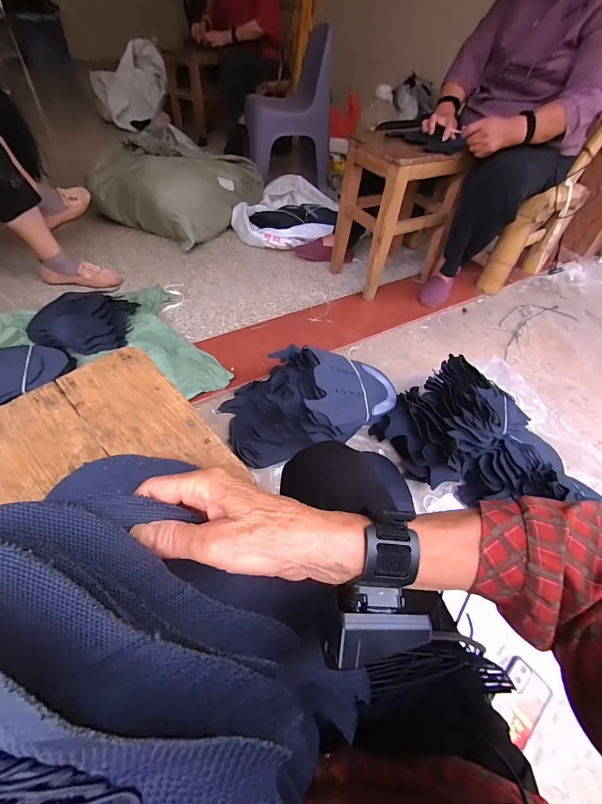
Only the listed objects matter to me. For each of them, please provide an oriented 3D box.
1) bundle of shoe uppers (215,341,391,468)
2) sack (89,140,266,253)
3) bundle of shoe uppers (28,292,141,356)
[{"bbox_3d":[0.036,-0.009,0.835,0.396,0.136,0.217,-7,51,-11],"label":"bundle of shoe uppers"},{"bbox_3d":[-0.502,-0.899,1.457,0.545,0.219,0.554,20,51,12],"label":"sack"},{"bbox_3d":[-0.603,-0.232,0.998,0.282,0.094,0.226,15,50,8],"label":"bundle of shoe uppers"}]

